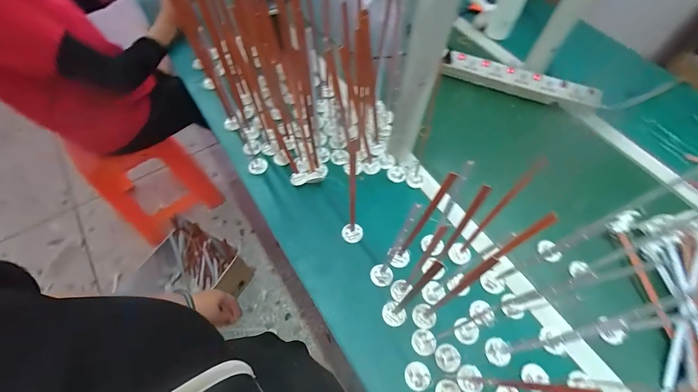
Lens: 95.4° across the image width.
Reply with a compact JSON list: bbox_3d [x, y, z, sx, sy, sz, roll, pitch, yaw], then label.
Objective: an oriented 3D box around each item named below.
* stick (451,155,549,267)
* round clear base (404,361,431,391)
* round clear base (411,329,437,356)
[{"bbox_3d":[0.207,0.035,0.464,0.034,0.277,0.034,34,66,17],"label":"stick"},{"bbox_3d":[0.108,0.283,0.499,0.038,0.012,0.040,0,61,-1],"label":"round clear base"},{"bbox_3d":[0.123,0.240,0.522,0.037,0.010,0.038,0,61,-1],"label":"round clear base"}]

